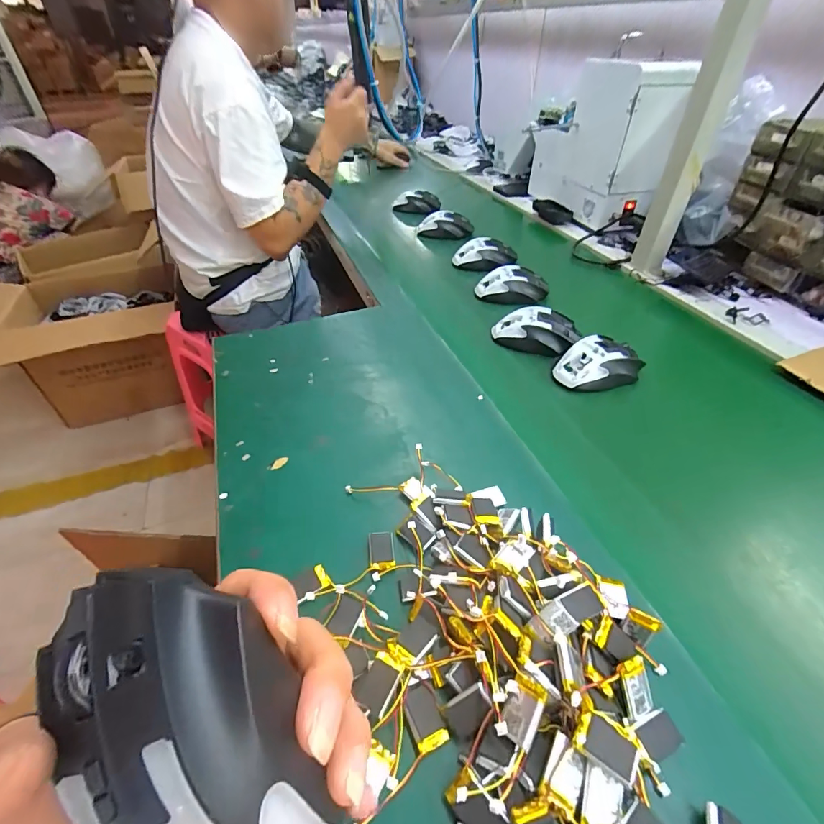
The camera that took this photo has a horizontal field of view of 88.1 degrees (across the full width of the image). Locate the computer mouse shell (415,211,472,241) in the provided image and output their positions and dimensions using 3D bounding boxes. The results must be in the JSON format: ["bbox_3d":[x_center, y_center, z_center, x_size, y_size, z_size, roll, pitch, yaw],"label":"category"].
[{"bbox_3d":[0.071,-0.398,0.914,0.118,0.041,0.054,10,42,12],"label":"computer mouse shell"}]

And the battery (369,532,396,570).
[{"bbox_3d":[-0.025,0.114,0.347,0.020,0.008,0.033,-4,41,-4],"label":"battery"}]

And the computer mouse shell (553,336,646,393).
[{"bbox_3d":[0.233,-0.062,0.526,0.107,0.038,0.072,-21,45,-22],"label":"computer mouse shell"}]

